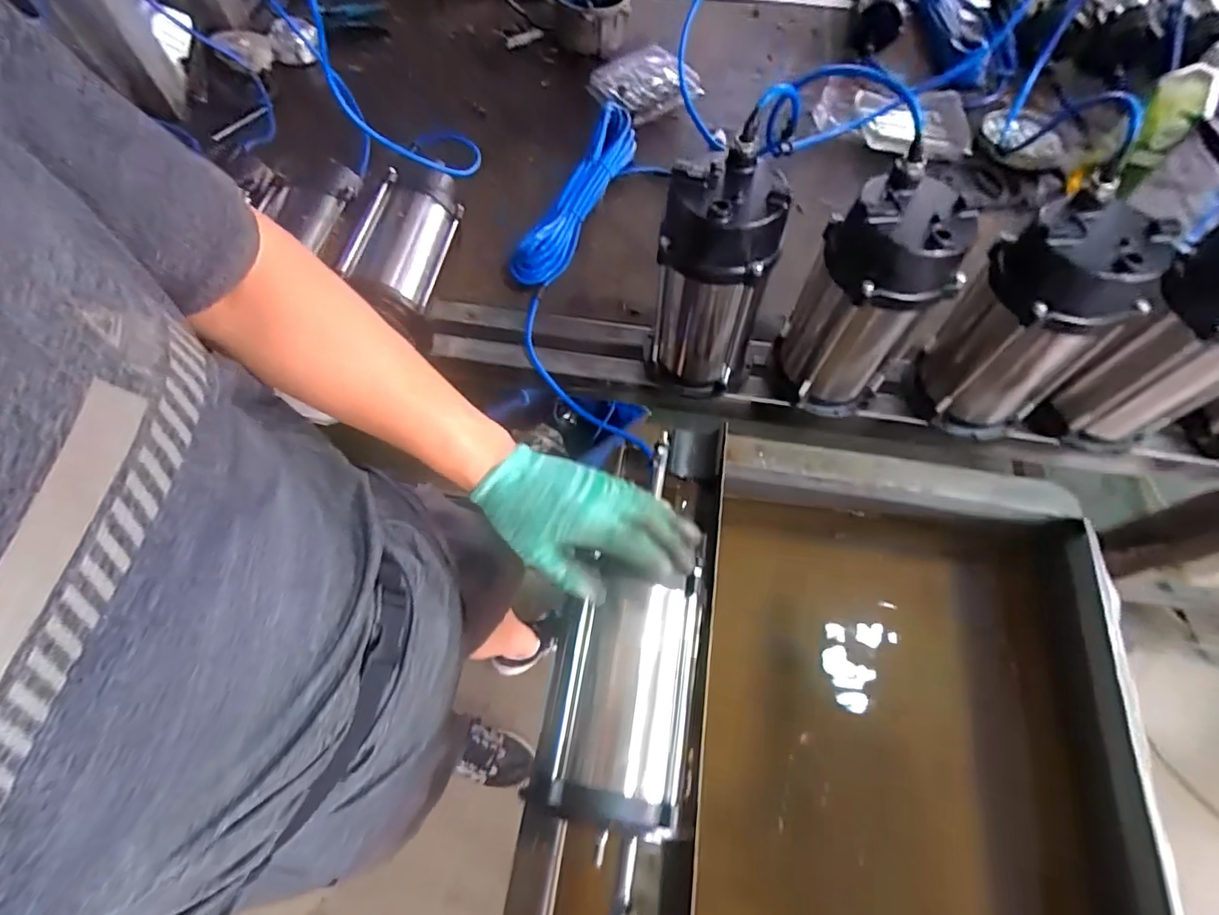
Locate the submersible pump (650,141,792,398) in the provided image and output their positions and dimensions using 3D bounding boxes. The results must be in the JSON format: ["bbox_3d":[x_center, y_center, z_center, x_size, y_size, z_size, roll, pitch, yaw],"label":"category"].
[{"bbox_3d":[0.114,-0.189,0.615,0.119,0.251,0.113,13,64,7],"label":"submersible pump"}]

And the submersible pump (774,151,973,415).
[{"bbox_3d":[0.276,-0.163,0.600,0.115,0.247,0.114,-9,63,-5],"label":"submersible pump"}]

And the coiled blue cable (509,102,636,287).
[{"bbox_3d":[-0.046,-0.407,0.840,0.076,0.066,0.364,18,64,9],"label":"coiled blue cable"}]

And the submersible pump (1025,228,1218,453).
[{"bbox_3d":[0.600,-0.111,0.572,0.115,0.257,0.134,-36,68,-17],"label":"submersible pump"}]

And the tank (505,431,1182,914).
[{"bbox_3d":[0.248,0.390,0.610,0.611,0.266,0.753,11,63,5],"label":"tank"}]

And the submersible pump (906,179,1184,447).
[{"bbox_3d":[0.439,-0.134,0.582,0.108,0.247,0.111,0,63,0],"label":"submersible pump"}]

